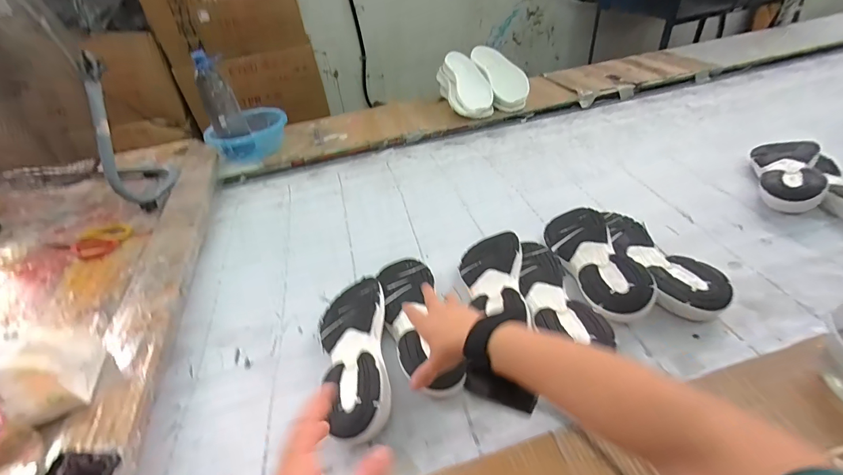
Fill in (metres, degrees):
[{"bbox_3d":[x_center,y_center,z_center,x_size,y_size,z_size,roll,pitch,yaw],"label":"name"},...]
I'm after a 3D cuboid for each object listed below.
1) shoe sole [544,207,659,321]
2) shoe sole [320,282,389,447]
[{"bbox_3d":[0.280,0.032,0.632,0.097,0.056,0.264,-10,40,-3],"label":"shoe sole"},{"bbox_3d":[-0.093,0.150,0.544,0.097,0.049,0.258,-14,38,-6],"label":"shoe sole"}]

